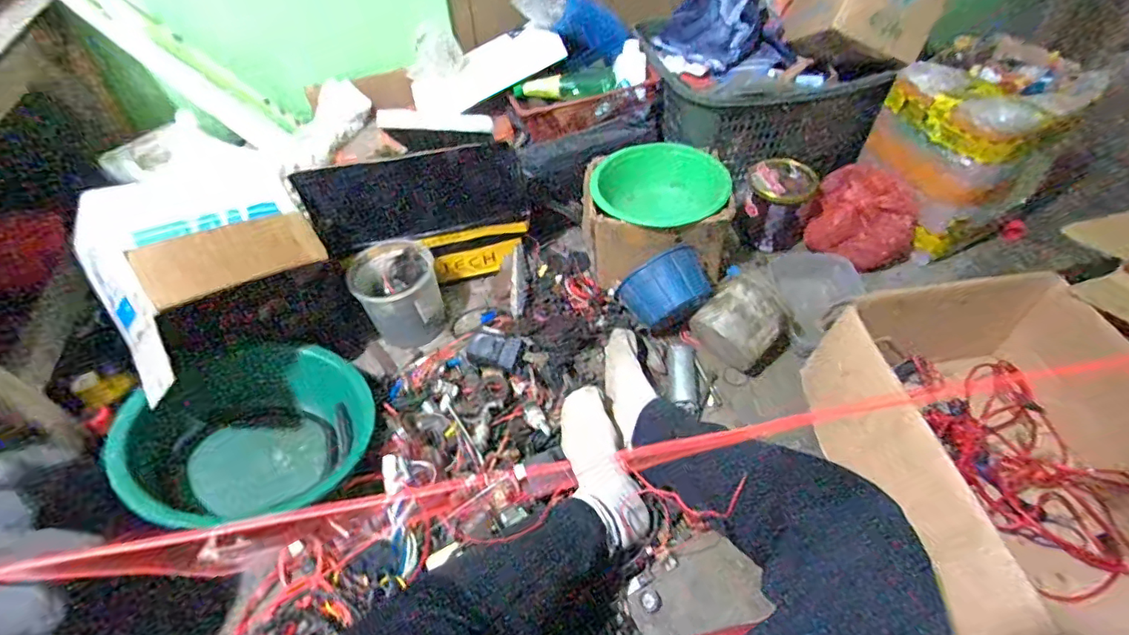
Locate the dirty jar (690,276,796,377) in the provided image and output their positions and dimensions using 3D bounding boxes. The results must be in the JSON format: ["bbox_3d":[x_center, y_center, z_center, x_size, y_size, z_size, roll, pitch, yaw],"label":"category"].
[{"bbox_3d":[0.332,0.006,1.000,0.152,0.133,0.145,34,60,28],"label":"dirty jar"}]

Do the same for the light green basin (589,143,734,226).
[{"bbox_3d":[0.196,-0.279,1.103,0.282,0.082,0.176,1,85,12],"label":"light green basin"}]

